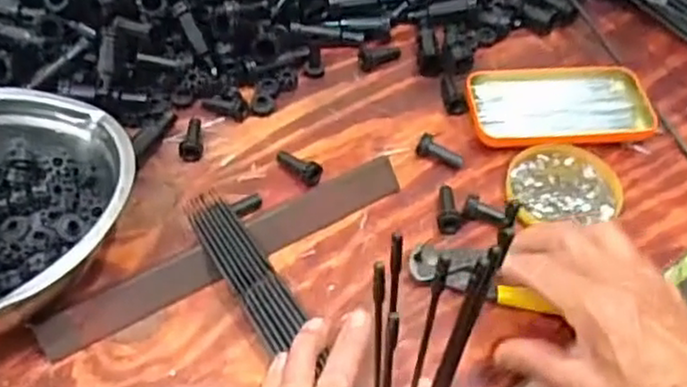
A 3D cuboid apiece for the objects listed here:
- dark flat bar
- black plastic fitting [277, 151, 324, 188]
[{"bbox_3d":[-0.076,0.039,0.486,0.264,0.008,0.032,-26,57,-21],"label":"dark flat bar"},{"bbox_3d":[-0.036,-0.024,0.533,0.042,0.019,0.015,32,57,21],"label":"black plastic fitting"}]

